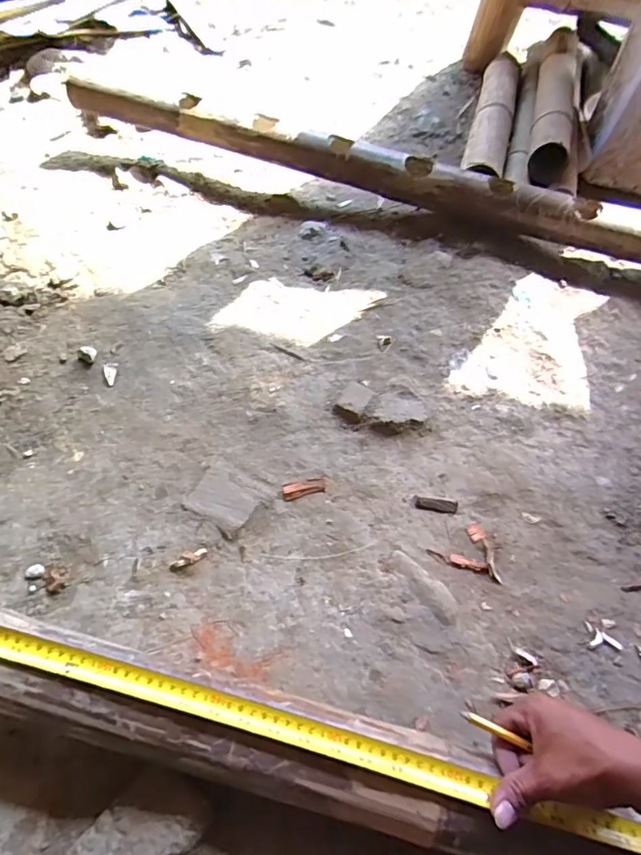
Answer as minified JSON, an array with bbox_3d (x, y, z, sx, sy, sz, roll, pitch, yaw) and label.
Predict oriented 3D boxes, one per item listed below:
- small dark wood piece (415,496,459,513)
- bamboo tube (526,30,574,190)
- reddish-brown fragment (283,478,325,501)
[{"bbox_3d":[0.147,0.098,0.635,0.056,0.013,0.017,3,56,-3],"label":"small dark wood piece"},{"bbox_3d":[0.530,-0.749,1.130,0.088,0.085,0.593,16,58,5],"label":"bamboo tube"},{"bbox_3d":[-0.020,0.077,0.635,0.055,0.012,0.018,-14,59,-14],"label":"reddish-brown fragment"}]

